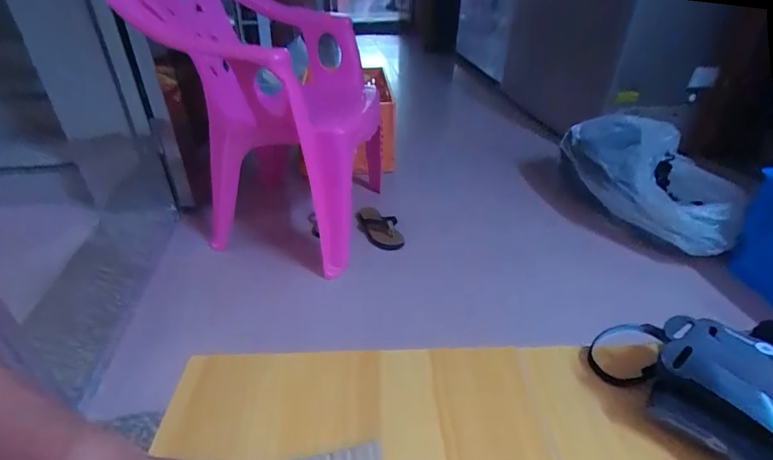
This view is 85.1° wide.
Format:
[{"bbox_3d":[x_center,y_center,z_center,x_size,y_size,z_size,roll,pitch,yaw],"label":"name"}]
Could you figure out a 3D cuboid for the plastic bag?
[{"bbox_3d":[0.787,-0.160,1.287,0.503,0.244,0.352,15,37,21],"label":"plastic bag"}]

